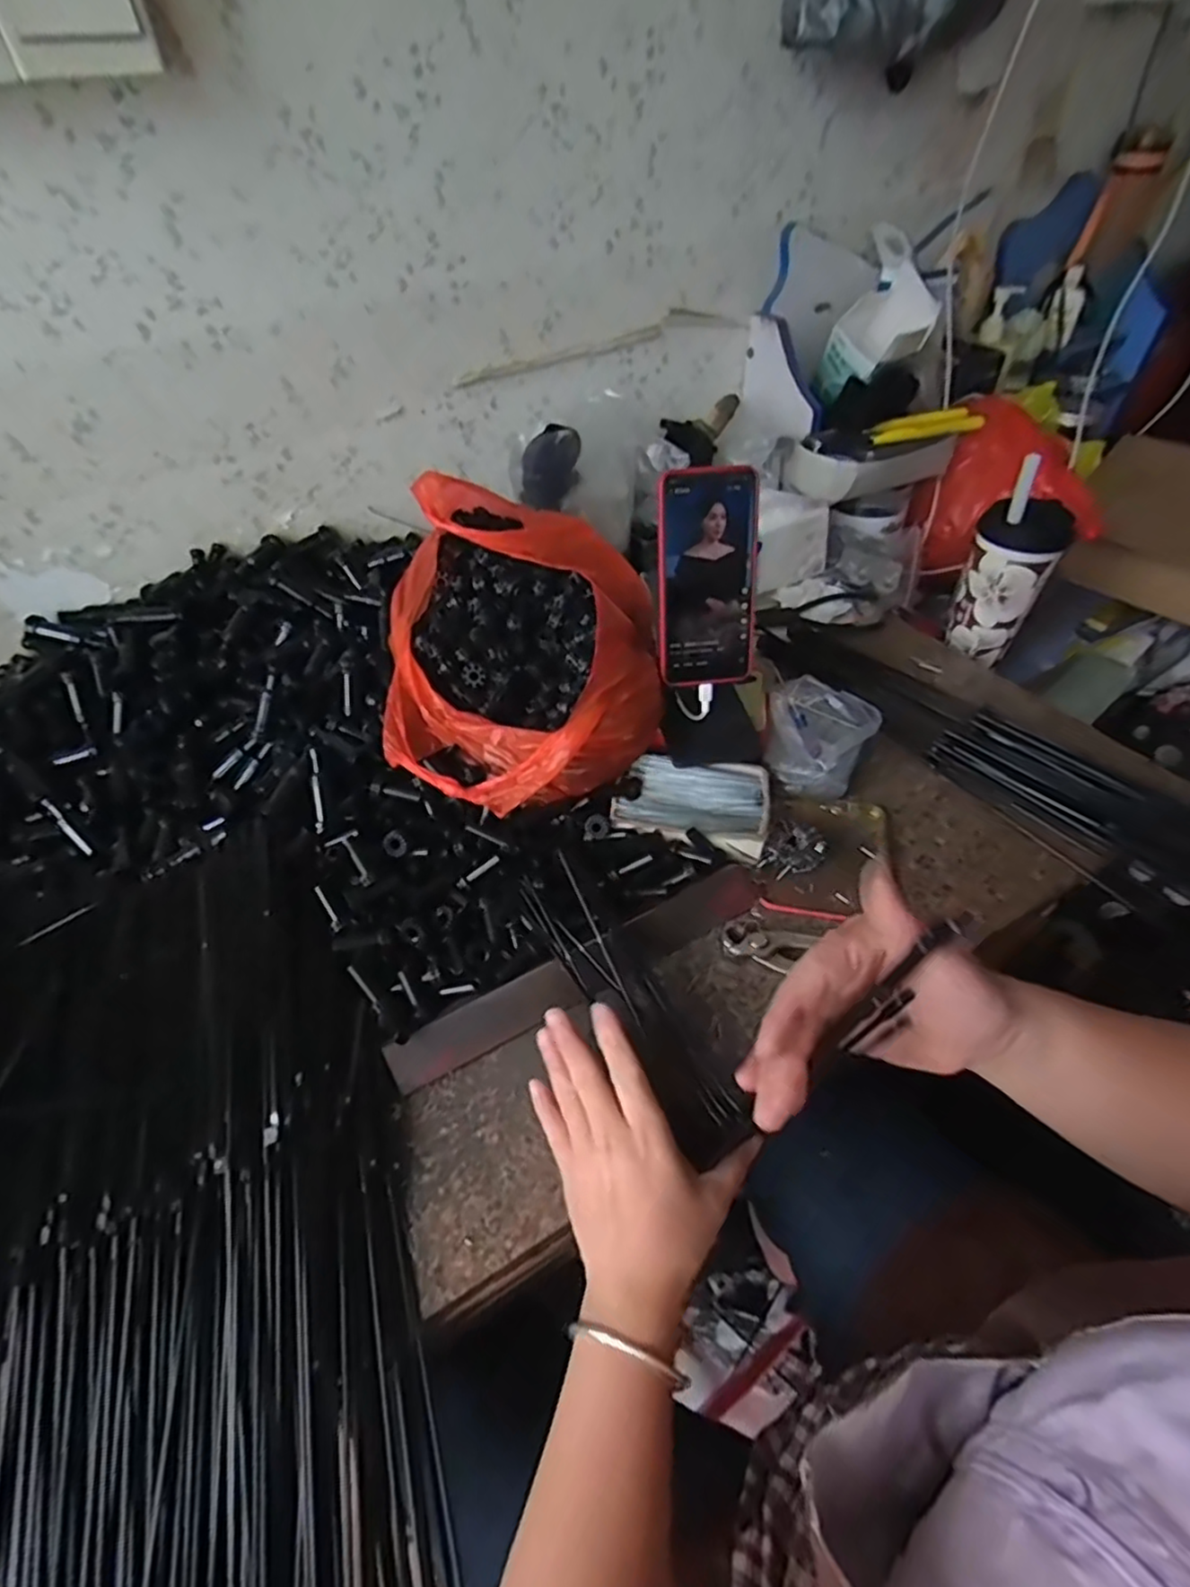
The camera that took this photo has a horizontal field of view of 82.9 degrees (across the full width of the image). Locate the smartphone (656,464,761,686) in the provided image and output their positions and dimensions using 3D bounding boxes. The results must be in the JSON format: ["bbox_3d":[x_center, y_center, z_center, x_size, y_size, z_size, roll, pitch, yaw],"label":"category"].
[{"bbox_3d":[0.089,-0.168,0.533,0.078,0.160,0.008,-5,23,-5],"label":"smartphone"}]

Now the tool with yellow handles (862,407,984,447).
[{"bbox_3d":[0.381,-0.425,0.782,0.135,0.020,0.028,-10,48,-5],"label":"tool with yellow handles"}]

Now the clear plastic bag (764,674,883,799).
[{"bbox_3d":[0.204,-0.053,0.614,0.089,0.045,0.113,11,49,13],"label":"clear plastic bag"}]

